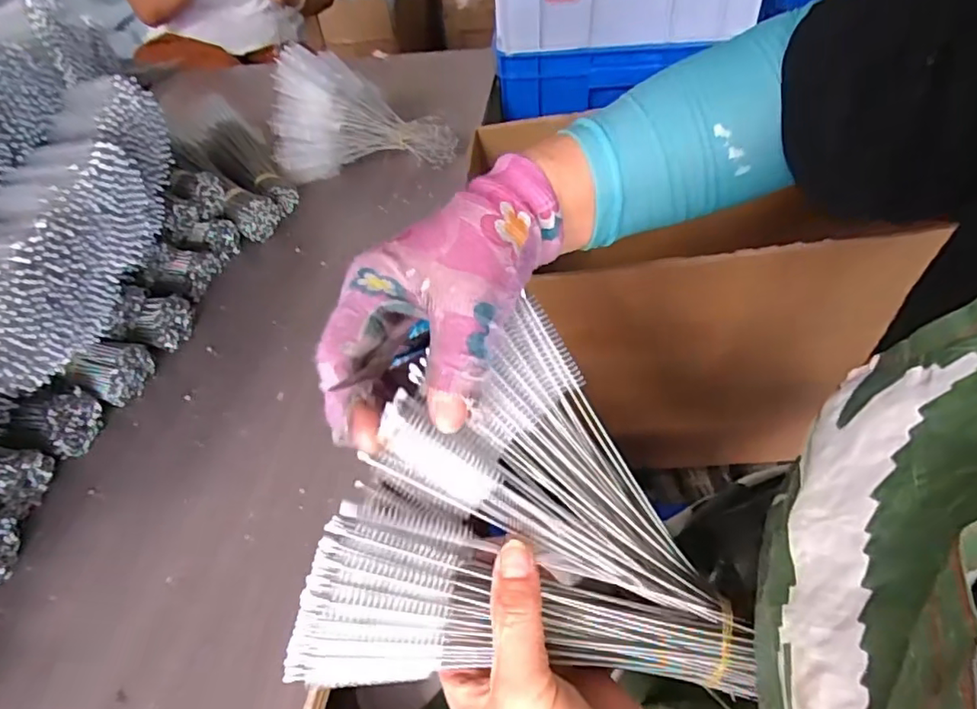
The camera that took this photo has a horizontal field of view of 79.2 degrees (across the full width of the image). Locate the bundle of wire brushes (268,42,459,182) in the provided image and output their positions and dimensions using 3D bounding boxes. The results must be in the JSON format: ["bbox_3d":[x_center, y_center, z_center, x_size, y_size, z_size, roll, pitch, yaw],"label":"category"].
[{"bbox_3d":[-0.156,-0.297,0.721,0.211,0.136,0.094,-10,43,-4],"label":"bundle of wire brushes"}]

